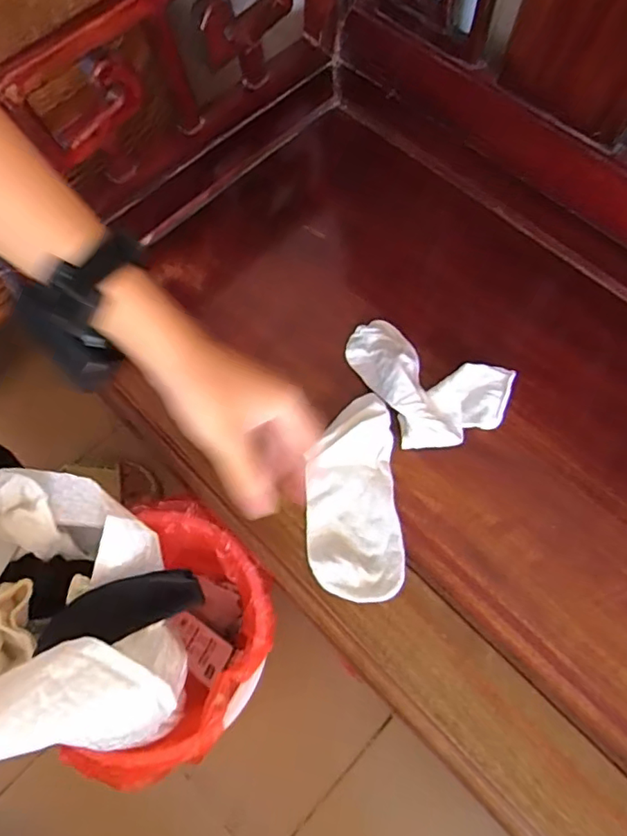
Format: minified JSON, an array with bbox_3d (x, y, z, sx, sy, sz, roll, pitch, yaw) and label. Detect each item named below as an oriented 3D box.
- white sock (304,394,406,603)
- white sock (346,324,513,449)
[{"bbox_3d":[0.032,0.065,0.461,0.075,0.035,0.165,-3,69,1],"label":"white sock"},{"bbox_3d":[0.094,-0.026,0.499,0.152,0.034,0.101,24,72,11],"label":"white sock"}]

